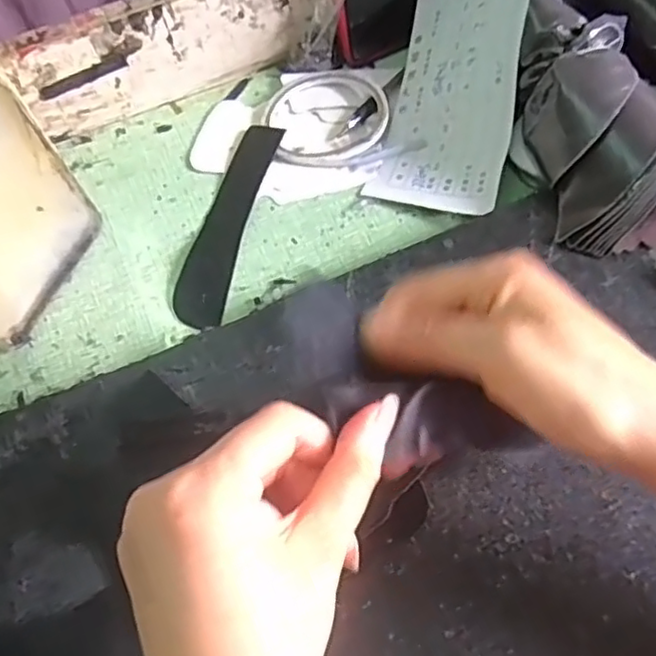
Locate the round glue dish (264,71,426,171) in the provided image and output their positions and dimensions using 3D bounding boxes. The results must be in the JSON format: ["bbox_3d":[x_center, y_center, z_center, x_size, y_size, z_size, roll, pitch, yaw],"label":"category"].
[{"bbox_3d":[0.008,-0.156,0.483,0.102,0.018,0.090,-13,62,-4],"label":"round glue dish"}]

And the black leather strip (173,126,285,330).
[{"bbox_3d":[-0.070,-0.076,0.455,0.037,0.012,0.161,11,63,9],"label":"black leather strip"}]

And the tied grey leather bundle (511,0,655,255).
[{"bbox_3d":[0.169,-0.133,0.413,0.084,0.058,0.162,-12,62,-3],"label":"tied grey leather bundle"}]

